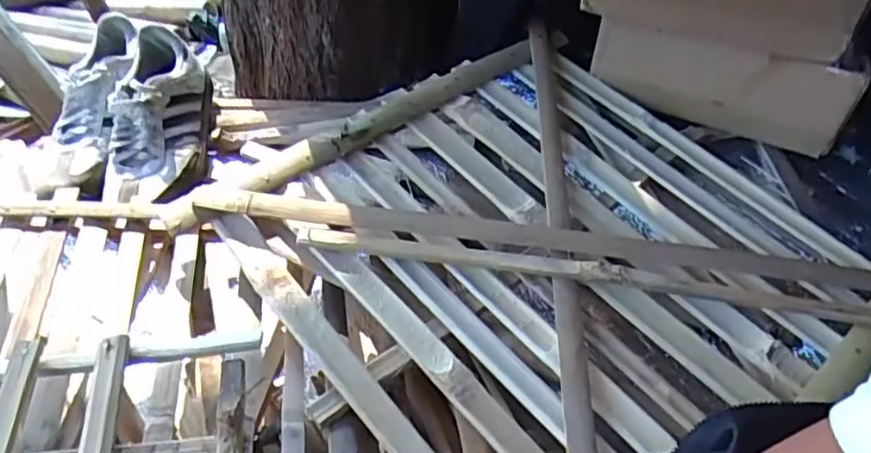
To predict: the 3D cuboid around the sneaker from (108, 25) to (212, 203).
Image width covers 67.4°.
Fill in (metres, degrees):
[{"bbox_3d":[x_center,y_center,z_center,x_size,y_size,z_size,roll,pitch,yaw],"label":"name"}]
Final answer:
[{"bbox_3d":[-0.322,-0.133,0.759,0.100,0.074,0.242,-10,60,-5],"label":"sneaker"}]

